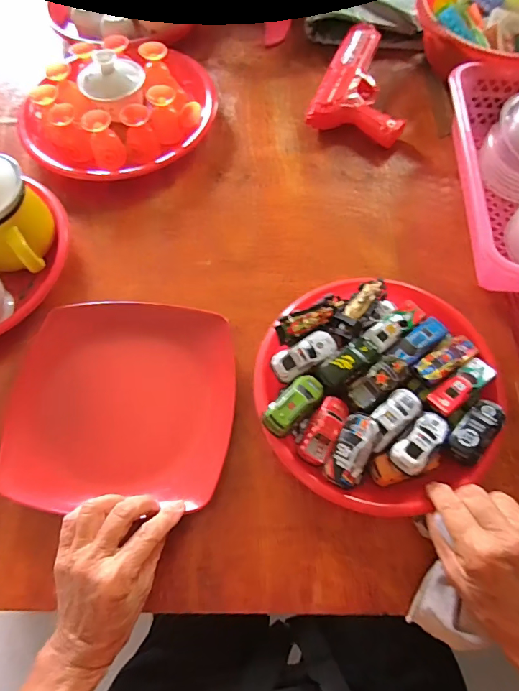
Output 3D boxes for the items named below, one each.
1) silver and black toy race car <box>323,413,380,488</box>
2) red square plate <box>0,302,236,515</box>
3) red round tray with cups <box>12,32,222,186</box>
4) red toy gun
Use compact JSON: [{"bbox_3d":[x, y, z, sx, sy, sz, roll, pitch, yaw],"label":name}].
[{"bbox_3d":[0.079,0.089,0.365,0.030,0.015,0.062,24,83,12],"label":"silver and black toy race car"},{"bbox_3d":[-0.130,0.050,0.422,0.205,0.025,0.198,-1,66,1],"label":"red square plate"},{"bbox_3d":[-0.178,-0.316,0.562,0.213,0.072,0.249,38,72,16],"label":"red round tray with cups"},{"bbox_3d":[0.148,-0.366,0.594,0.119,0.035,0.200,15,67,8],"label":"red toy gun"}]

